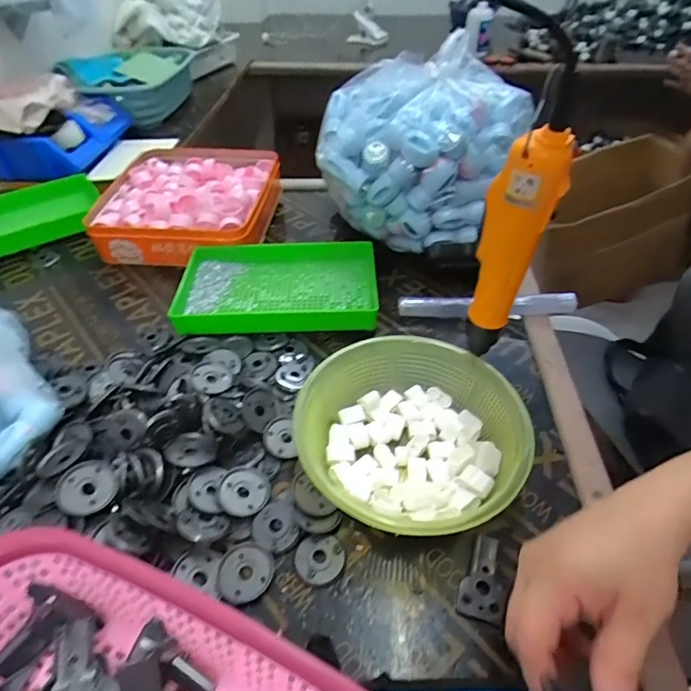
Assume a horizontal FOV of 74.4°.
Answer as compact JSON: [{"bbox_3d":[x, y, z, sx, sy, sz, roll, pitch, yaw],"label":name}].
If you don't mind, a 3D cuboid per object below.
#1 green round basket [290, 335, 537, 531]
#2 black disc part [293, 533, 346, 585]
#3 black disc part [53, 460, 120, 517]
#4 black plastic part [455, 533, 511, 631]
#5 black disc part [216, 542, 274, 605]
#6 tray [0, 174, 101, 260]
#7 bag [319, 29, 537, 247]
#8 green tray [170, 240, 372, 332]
[{"bbox_3d":[0.055,0.080,0.402,0.191,0.065,0.179,0,45,0],"label":"green round basket"},{"bbox_3d":[-0.021,0.170,0.363,0.039,0.006,0.036,0,45,0],"label":"black disc part"},{"bbox_3d":[-0.212,0.116,0.372,0.043,0.004,0.044,42,52,15],"label":"black disc part"},{"bbox_3d":[0.107,0.177,0.348,0.032,0.011,0.060,16,47,16],"label":"black plastic part"},{"bbox_3d":[-0.078,0.176,0.355,0.042,0.004,0.042,0,45,0],"label":"black disc part"},{"bbox_3d":[-0.518,-0.195,0.719,0.250,0.040,0.151,-25,50,-23],"label":"tray"},{"bbox_3d":[0.093,-0.261,0.613,0.251,0.175,0.216,21,49,20],"label":"bag"},{"bbox_3d":[-0.085,-0.076,0.588,0.246,0.039,0.155,-1,45,-1],"label":"green tray"}]

